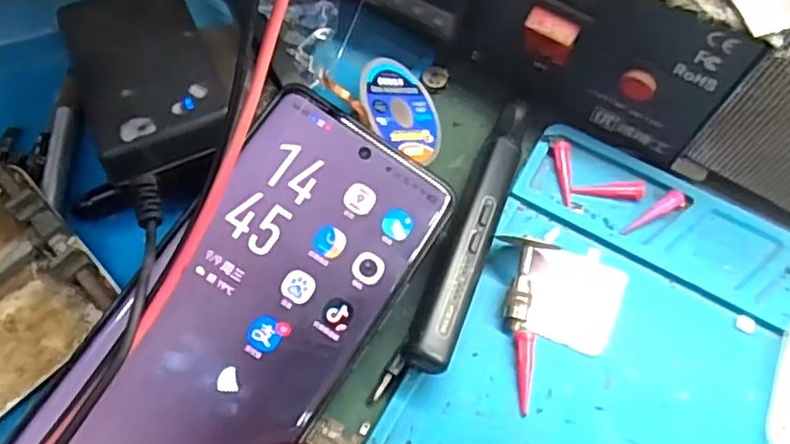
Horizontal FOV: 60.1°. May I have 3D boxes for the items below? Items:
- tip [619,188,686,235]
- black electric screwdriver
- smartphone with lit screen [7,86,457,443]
[{"bbox_3d":[0.103,-0.003,0.272,0.030,0.005,0.008,-31,70,-15],"label":"tip"},{"bbox_3d":[0.030,0.003,0.260,0.016,0.018,0.116,20,66,7],"label":"black electric screwdriver"},{"bbox_3d":[-0.050,0.035,0.228,0.075,0.004,0.162,34,74,-2],"label":"smartphone with lit screen"}]

